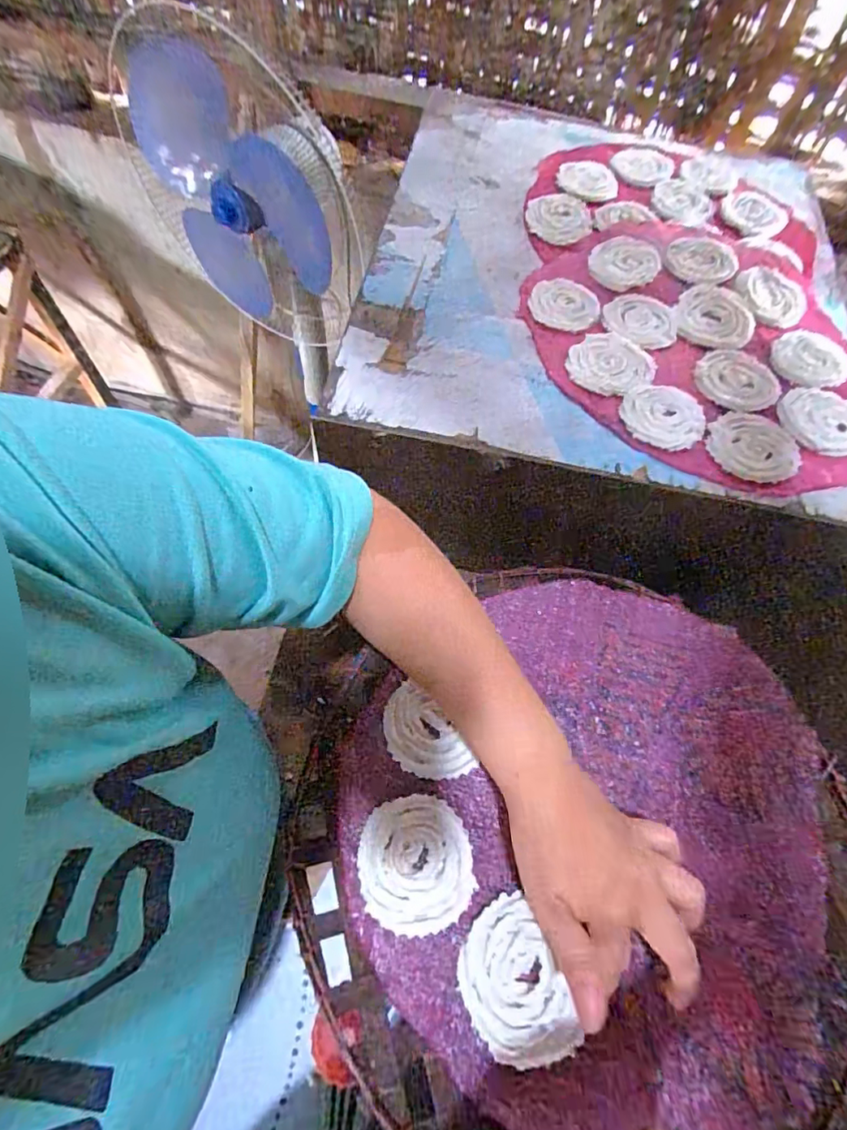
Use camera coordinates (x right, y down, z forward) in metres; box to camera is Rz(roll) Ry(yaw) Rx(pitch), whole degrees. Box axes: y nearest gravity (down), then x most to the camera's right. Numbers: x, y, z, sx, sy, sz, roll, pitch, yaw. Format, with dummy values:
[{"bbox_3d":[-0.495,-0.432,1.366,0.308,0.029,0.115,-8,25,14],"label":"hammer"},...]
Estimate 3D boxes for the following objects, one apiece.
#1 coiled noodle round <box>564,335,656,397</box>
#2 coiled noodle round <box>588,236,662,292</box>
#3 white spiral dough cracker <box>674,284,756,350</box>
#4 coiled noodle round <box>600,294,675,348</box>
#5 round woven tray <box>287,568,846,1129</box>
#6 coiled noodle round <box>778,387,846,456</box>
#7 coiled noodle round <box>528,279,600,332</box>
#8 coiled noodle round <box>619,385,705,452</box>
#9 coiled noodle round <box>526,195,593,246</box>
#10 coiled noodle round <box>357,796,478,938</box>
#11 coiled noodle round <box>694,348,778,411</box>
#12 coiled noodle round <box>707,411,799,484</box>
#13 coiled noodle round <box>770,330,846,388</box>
[{"bbox_3d":[0.182,-0.195,0.507,0.078,0.005,0.074,1,67,-2],"label":"coiled noodle round"},{"bbox_3d":[0.220,-0.333,0.573,0.070,0.006,0.088,37,71,12],"label":"coiled noodle round"},{"bbox_3d":[0.305,-0.258,0.544,0.078,0.011,0.078,21,68,6],"label":"white spiral dough cracker"},{"bbox_3d":[0.224,-0.252,0.539,0.076,0.008,0.072,1,67,-2],"label":"coiled noodle round"},{"bbox_3d":[0.105,0.174,0.354,0.369,0.037,0.361,1,67,-2],"label":"round woven tray"},{"bbox_3d":[0.379,-0.137,0.491,0.076,0.004,0.078,1,67,-2],"label":"coiled noodle round"},{"bbox_3d":[0.147,-0.273,0.544,0.071,0.004,0.072,1,67,-2],"label":"coiled noodle round"},{"bbox_3d":[0.222,-0.138,0.484,0.073,0.005,0.071,1,67,-2],"label":"coiled noodle round"},{"bbox_3d":[0.158,-0.403,0.610,0.075,0.007,0.078,1,67,-2],"label":"coiled noodle round"},{"bbox_3d":[-0.005,0.193,0.339,0.071,0.008,0.074,-8,68,-6],"label":"coiled noodle round"},{"bbox_3d":[0.306,-0.181,0.511,0.088,0.006,0.076,-34,73,-15],"label":"coiled noodle round"},{"bbox_3d":[0.300,-0.109,0.474,0.077,0.004,0.080,1,67,-2],"label":"coiled noodle round"},{"bbox_3d":[0.395,-0.211,0.532,0.073,0.009,0.084,37,71,12],"label":"coiled noodle round"}]

